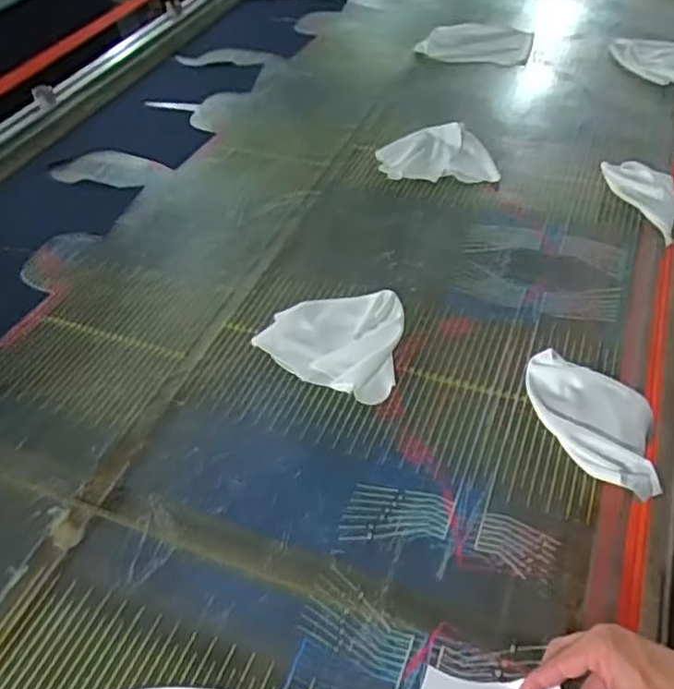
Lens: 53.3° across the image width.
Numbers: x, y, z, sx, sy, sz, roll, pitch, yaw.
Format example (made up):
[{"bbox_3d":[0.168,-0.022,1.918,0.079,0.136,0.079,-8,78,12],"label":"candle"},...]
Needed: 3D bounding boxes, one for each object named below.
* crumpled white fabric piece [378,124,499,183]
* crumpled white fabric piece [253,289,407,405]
[{"bbox_3d":[0.167,-0.327,1.157,0.193,0.029,0.161,-6,46,0],"label":"crumpled white fabric piece"},{"bbox_3d":[-0.010,-0.007,0.859,0.177,0.023,0.160,5,47,11],"label":"crumpled white fabric piece"}]

